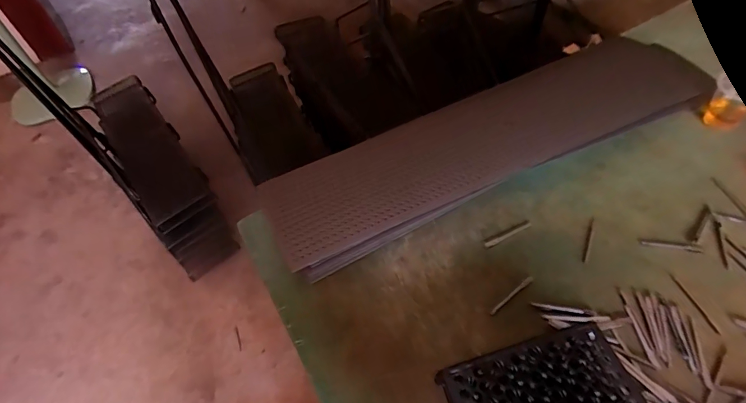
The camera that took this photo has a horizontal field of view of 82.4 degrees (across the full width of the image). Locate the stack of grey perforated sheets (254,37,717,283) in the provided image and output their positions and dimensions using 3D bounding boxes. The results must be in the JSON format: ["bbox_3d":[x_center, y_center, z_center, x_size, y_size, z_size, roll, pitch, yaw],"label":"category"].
[{"bbox_3d":[0.165,-0.083,0.600,0.636,0.056,0.154,-23,51,-12],"label":"stack of grey perforated sheets"}]

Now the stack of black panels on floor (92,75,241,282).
[{"bbox_3d":[-0.625,-0.089,1.268,0.171,0.245,0.631,-33,56,-19],"label":"stack of black panels on floor"}]

